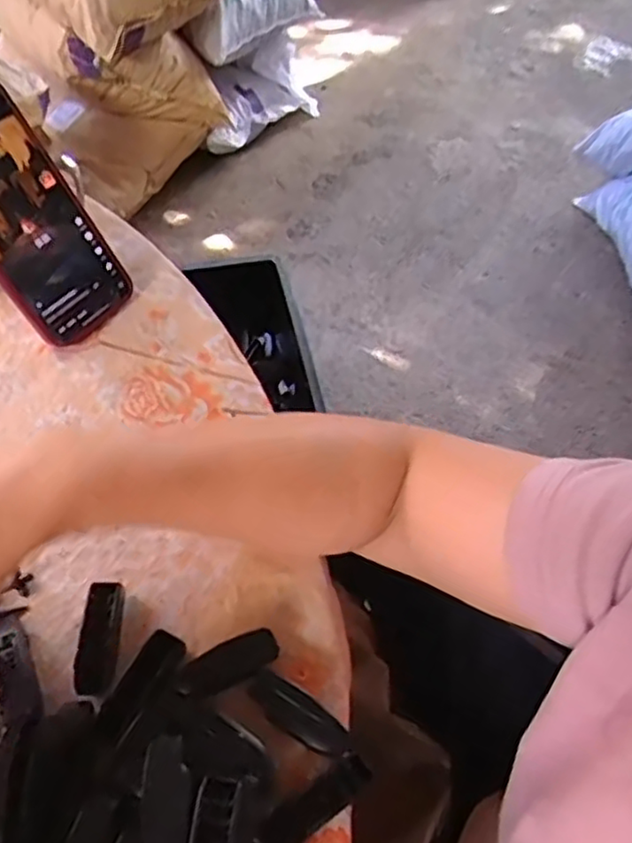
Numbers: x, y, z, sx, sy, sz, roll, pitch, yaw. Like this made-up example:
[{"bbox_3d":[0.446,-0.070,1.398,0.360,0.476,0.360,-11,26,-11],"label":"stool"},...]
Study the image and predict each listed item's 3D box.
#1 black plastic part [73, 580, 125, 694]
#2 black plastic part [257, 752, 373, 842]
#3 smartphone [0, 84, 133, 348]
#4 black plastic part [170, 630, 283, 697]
[{"bbox_3d":[-0.109,0.111,0.339,0.018,0.017,0.056,1,55,-4],"label":"black plastic part"},{"bbox_3d":[0.000,0.171,0.297,0.055,0.010,0.016,-30,63,-23],"label":"black plastic part"},{"bbox_3d":[-0.188,-0.132,0.433,0.013,0.162,0.077,5,46,44],"label":"smartphone"},{"bbox_3d":[-0.044,0.121,0.332,0.052,0.007,0.018,-19,59,-17],"label":"black plastic part"}]

